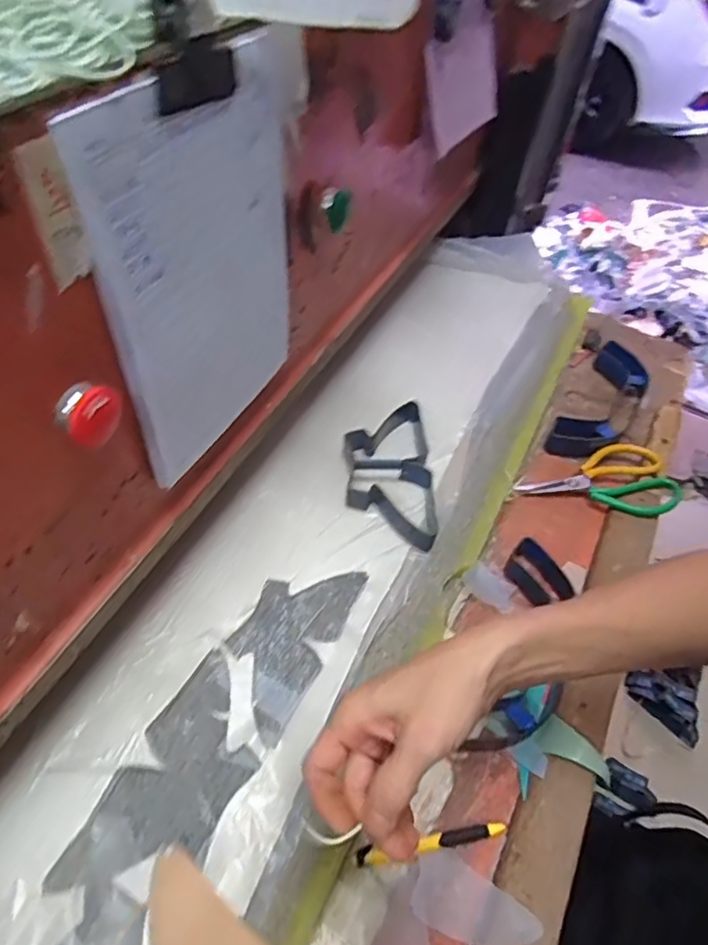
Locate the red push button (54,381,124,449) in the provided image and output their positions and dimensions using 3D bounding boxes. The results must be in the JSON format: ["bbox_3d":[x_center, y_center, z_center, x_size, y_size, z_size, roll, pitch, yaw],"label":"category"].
[{"bbox_3d":[-0.163,-0.036,0.360,0.024,0.029,0.038,20,51,11],"label":"red push button"}]

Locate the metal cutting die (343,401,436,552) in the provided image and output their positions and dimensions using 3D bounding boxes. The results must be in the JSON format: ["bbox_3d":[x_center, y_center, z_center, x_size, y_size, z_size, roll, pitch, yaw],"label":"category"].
[{"bbox_3d":[0.038,-0.002,0.671,0.095,0.033,0.186,0,50,-6],"label":"metal cutting die"}]

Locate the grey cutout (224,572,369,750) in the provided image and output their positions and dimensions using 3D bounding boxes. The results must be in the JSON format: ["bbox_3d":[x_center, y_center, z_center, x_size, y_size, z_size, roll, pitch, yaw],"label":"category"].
[{"bbox_3d":[-0.062,0.151,0.554,0.084,0.012,0.169,27,55,11],"label":"grey cutout"}]

